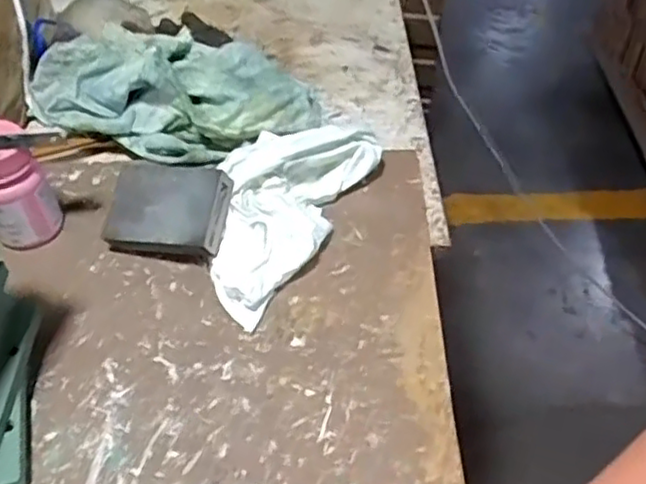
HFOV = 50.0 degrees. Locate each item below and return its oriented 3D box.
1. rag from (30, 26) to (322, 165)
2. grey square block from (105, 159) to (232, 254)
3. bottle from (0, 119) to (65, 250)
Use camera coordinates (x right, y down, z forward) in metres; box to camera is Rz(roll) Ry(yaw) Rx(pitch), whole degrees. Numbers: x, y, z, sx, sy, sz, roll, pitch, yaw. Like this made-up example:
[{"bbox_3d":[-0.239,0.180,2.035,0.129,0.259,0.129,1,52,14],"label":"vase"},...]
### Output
[{"bbox_3d":[-0.168,-0.155,0.720,0.287,0.109,0.154,18,50,19],"label":"rag"},{"bbox_3d":[-0.132,-0.028,0.586,0.101,0.017,0.074,5,72,17],"label":"grey square block"},{"bbox_3d":[-0.262,-0.043,0.589,0.056,0.102,0.045,-28,51,-22],"label":"bottle"}]

